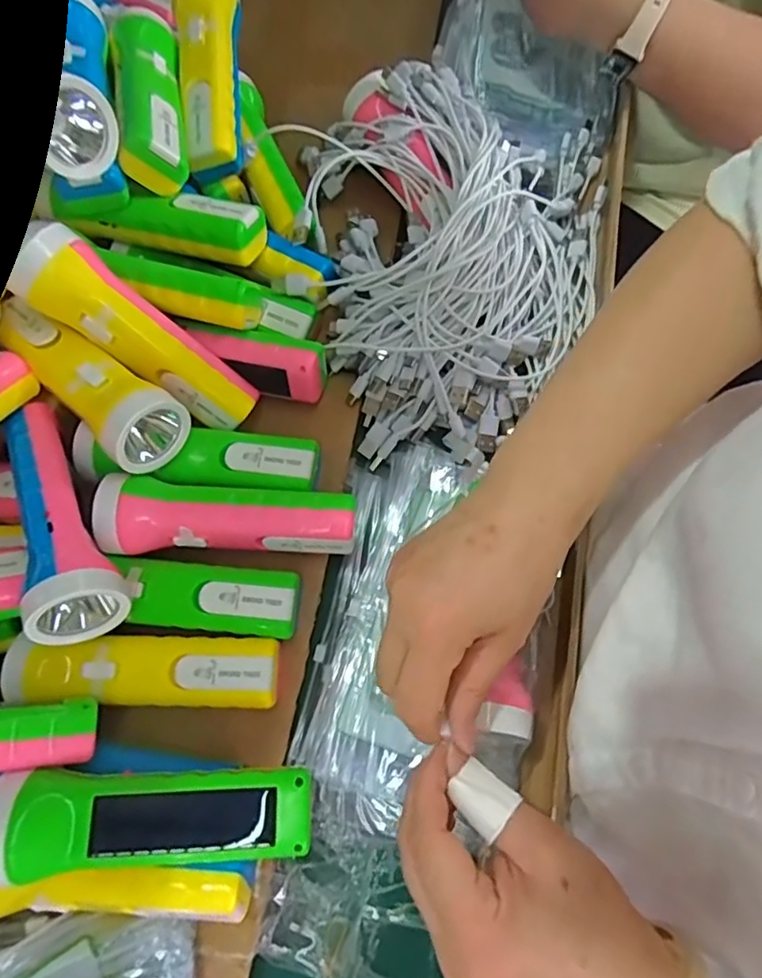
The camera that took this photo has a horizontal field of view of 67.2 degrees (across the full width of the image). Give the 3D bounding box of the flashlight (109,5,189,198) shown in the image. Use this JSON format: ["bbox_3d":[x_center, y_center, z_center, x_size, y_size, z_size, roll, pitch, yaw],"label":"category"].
[{"bbox_3d":[-0.169,-0.289,0.409,0.043,0.042,0.163,-12,73,-1],"label":"flashlight"}]

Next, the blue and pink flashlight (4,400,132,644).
[{"bbox_3d":[-0.201,0.017,0.356,0.049,0.049,0.166,-10,52,-32],"label":"blue and pink flashlight"}]

